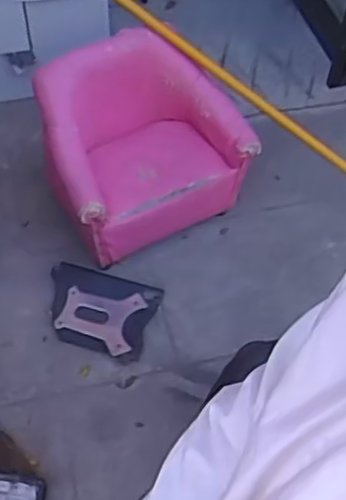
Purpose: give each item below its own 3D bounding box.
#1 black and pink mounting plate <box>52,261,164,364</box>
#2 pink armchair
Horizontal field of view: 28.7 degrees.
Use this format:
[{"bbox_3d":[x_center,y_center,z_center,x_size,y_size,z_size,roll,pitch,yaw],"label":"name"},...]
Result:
[{"bbox_3d":[-0.190,0.146,1.694,0.281,0.020,0.212,17,56,10],"label":"black and pink mounting plate"},{"bbox_3d":[-0.061,-0.258,1.684,0.496,0.414,0.343,-26,60,-19],"label":"pink armchair"}]

